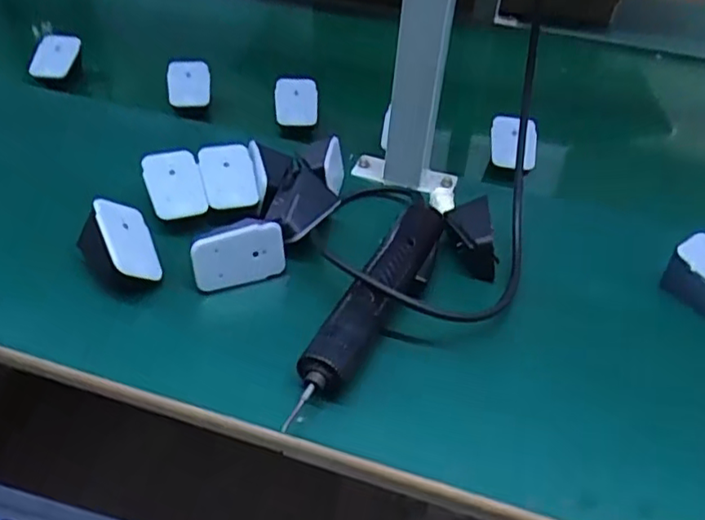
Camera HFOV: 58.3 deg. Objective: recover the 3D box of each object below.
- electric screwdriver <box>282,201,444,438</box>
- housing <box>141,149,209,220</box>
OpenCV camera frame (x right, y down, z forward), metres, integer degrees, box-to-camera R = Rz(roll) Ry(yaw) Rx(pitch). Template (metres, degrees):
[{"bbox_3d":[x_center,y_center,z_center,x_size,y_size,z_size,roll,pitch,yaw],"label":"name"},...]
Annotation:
[{"bbox_3d":[0.017,0.022,0.454,0.032,0.032,0.219,19,42,17],"label":"electric screwdriver"},{"bbox_3d":[-0.153,-0.065,0.548,0.045,0.012,0.070,-9,62,-23],"label":"housing"}]

